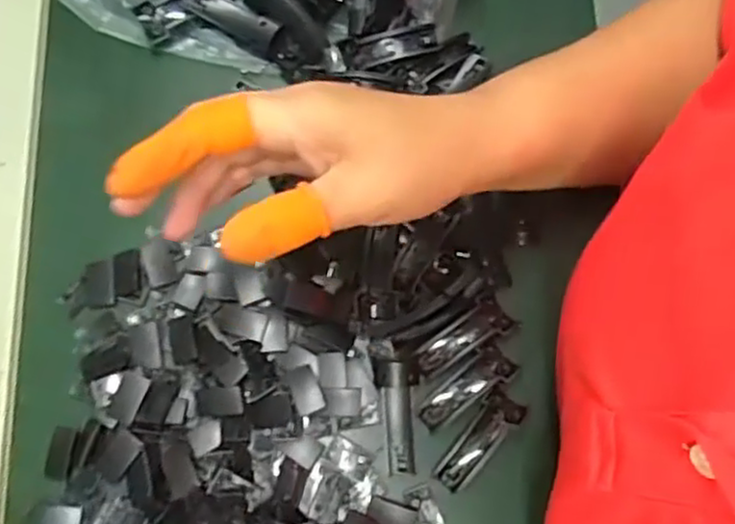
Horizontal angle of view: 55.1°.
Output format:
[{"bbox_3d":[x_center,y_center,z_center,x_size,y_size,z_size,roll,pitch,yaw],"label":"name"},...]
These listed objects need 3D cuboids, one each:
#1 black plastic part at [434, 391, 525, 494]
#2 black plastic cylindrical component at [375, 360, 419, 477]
[{"bbox_3d":[0.059,0.095,0.372,0.018,0.009,0.057,39,79,11],"label":"black plastic part"},{"bbox_3d":[0.016,0.082,0.375,0.022,0.012,0.060,-1,75,1],"label":"black plastic cylindrical component"}]

